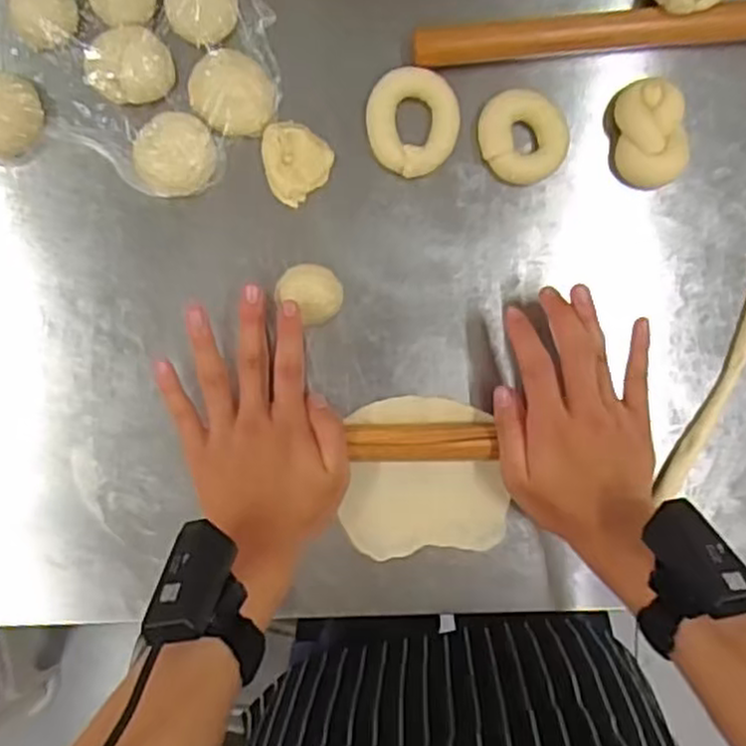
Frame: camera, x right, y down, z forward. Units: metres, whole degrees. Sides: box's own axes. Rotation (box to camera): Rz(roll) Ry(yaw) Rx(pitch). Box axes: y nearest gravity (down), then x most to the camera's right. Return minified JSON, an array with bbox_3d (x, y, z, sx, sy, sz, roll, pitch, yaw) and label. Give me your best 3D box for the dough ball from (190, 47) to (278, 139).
[{"bbox_3d":[-0.097,-0.195,0.533,0.055,0.028,0.055,0,94,-2],"label":"dough ball"}]

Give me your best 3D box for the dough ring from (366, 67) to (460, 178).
[{"bbox_3d":[0.029,-0.180,0.545,0.064,0.012,0.075,-1,94,-1],"label":"dough ring"}]

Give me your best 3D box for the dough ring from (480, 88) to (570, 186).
[{"bbox_3d":[0.110,-0.172,0.550,0.065,0.013,0.064,0,94,-2],"label":"dough ring"}]

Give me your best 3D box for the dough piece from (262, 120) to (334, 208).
[{"bbox_3d":[-0.058,-0.153,0.543,0.049,0.011,0.052,0,94,-2],"label":"dough piece"}]

